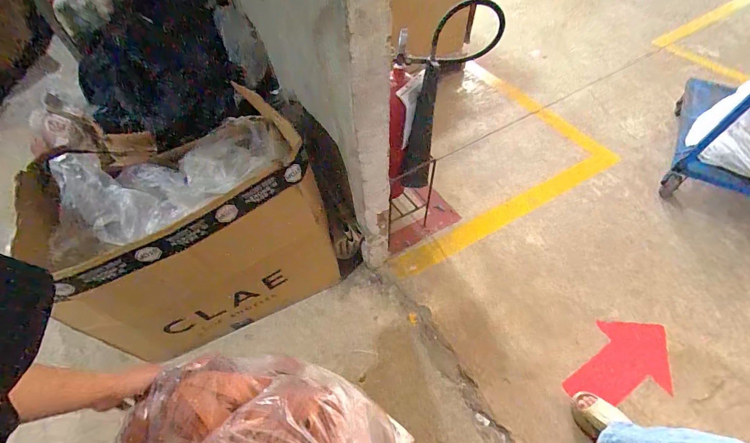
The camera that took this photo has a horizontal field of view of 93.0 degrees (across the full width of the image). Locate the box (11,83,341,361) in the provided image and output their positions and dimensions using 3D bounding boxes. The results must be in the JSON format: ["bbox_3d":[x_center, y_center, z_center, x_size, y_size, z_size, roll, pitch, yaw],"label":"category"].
[{"bbox_3d":[-0.600,0.027,1.224,0.793,0.622,0.508,-21,56,-14],"label":"box"}]

